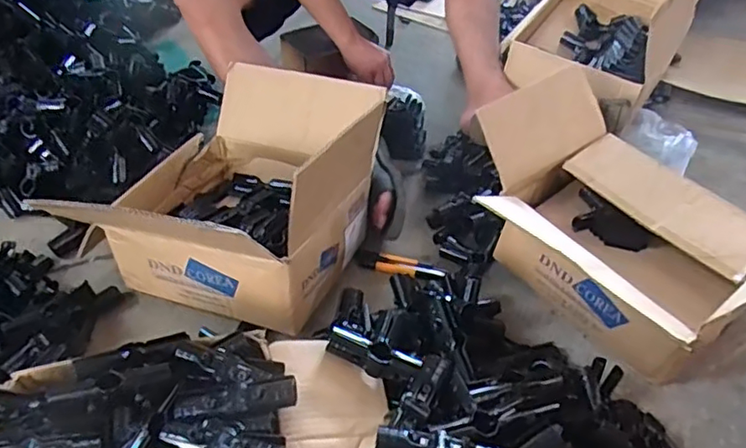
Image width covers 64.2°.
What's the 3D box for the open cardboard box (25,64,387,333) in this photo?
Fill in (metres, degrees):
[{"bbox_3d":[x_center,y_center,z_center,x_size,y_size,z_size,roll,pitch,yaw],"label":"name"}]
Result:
[{"bbox_3d":[-0.188,-0.082,0.961,0.335,0.273,0.407,17,48,17],"label":"open cardboard box"}]

